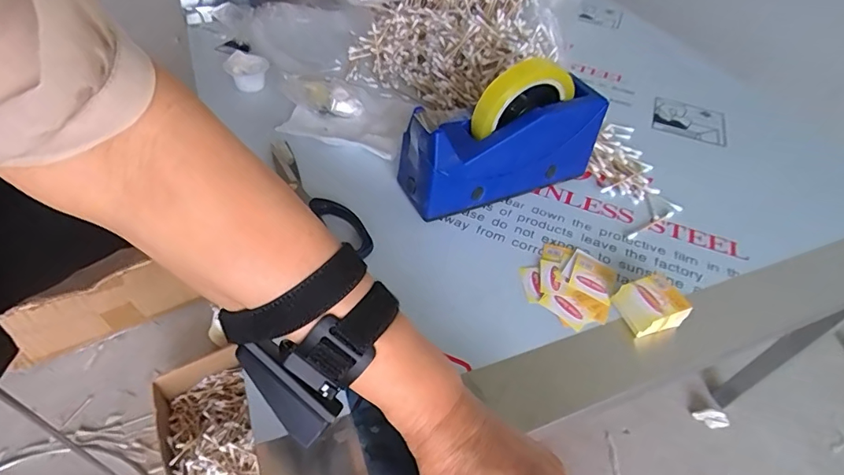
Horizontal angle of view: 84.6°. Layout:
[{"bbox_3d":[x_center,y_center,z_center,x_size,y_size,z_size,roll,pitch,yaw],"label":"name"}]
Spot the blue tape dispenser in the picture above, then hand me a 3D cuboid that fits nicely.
[{"bbox_3d":[0.087,-0.106,0.461,0.211,0.124,0.063,-16,50,-20],"label":"blue tape dispenser"}]

